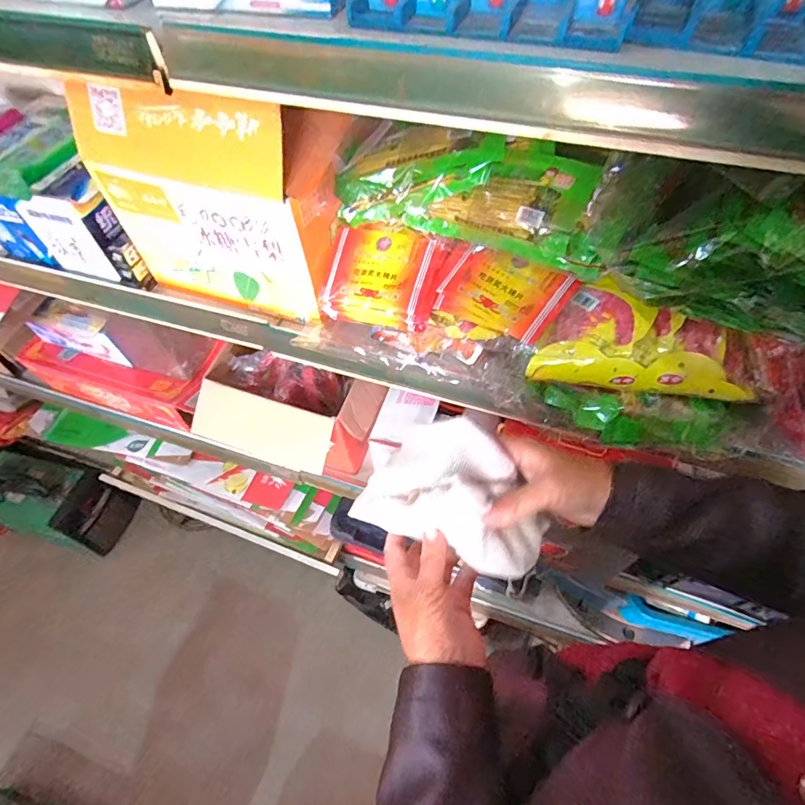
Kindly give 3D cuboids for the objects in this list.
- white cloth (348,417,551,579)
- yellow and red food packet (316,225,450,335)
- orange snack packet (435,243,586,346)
[{"bbox_3d":[0.041,0.068,0.359,0.145,0.072,0.075,18,56,14],"label":"white cloth"},{"bbox_3d":[-0.030,-0.163,0.601,0.155,0.020,0.120,15,89,17],"label":"yellow and red food packet"},{"bbox_3d":[0.122,-0.133,0.564,0.148,0.019,0.090,26,90,18],"label":"orange snack packet"}]

